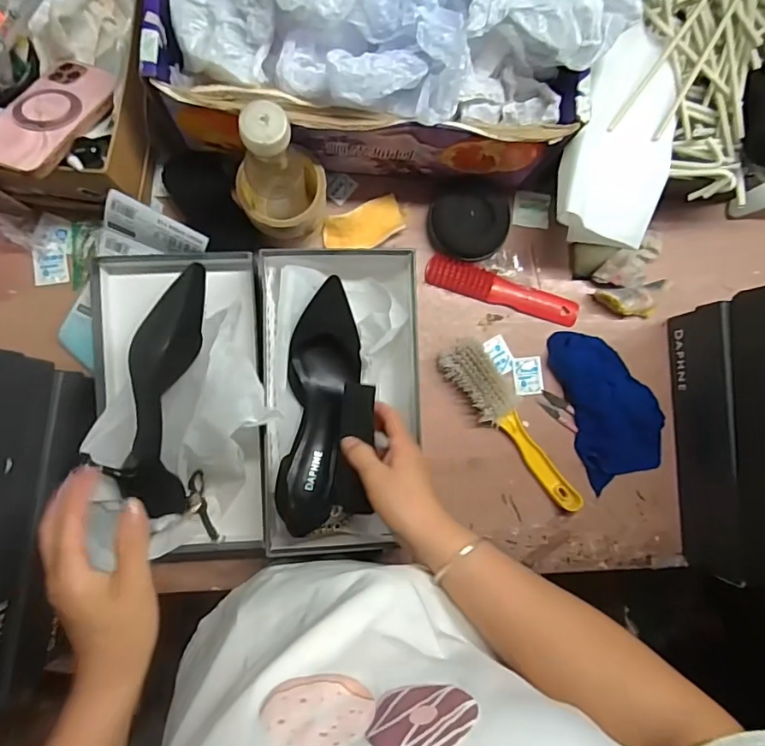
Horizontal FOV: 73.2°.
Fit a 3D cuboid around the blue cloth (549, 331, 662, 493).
[{"bbox_3d":[0.272,0.034,0.608,0.104,0.027,0.189,-21,90,-7],"label":"blue cloth"}]

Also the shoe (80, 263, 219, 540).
[{"bbox_3d":[-0.211,0.026,0.508,0.088,0.063,0.257,5,93,-6],"label":"shoe"}]

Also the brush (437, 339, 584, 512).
[{"bbox_3d":[0.154,0.061,0.594,0.052,0.032,0.230,-39,92,-7],"label":"brush"}]

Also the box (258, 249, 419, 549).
[{"bbox_3d":[-0.038,0.021,0.549,0.170,0.080,0.305,-2,87,-7],"label":"box"}]

